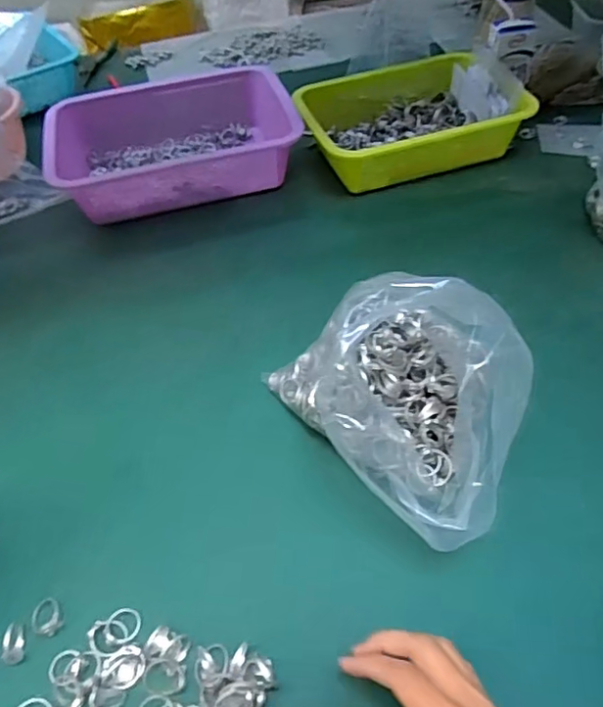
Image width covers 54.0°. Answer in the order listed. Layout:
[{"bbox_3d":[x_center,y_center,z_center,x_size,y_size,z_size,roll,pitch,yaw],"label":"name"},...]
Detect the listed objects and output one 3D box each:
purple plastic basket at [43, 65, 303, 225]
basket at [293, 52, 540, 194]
[{"bbox_3d":[-0.165,-0.273,0.781,0.306,0.086,0.210,-14,47,-6],"label":"purple plastic basket"},{"bbox_3d":[0.133,-0.302,0.772,0.267,0.074,0.209,-19,48,-11],"label":"basket"}]

